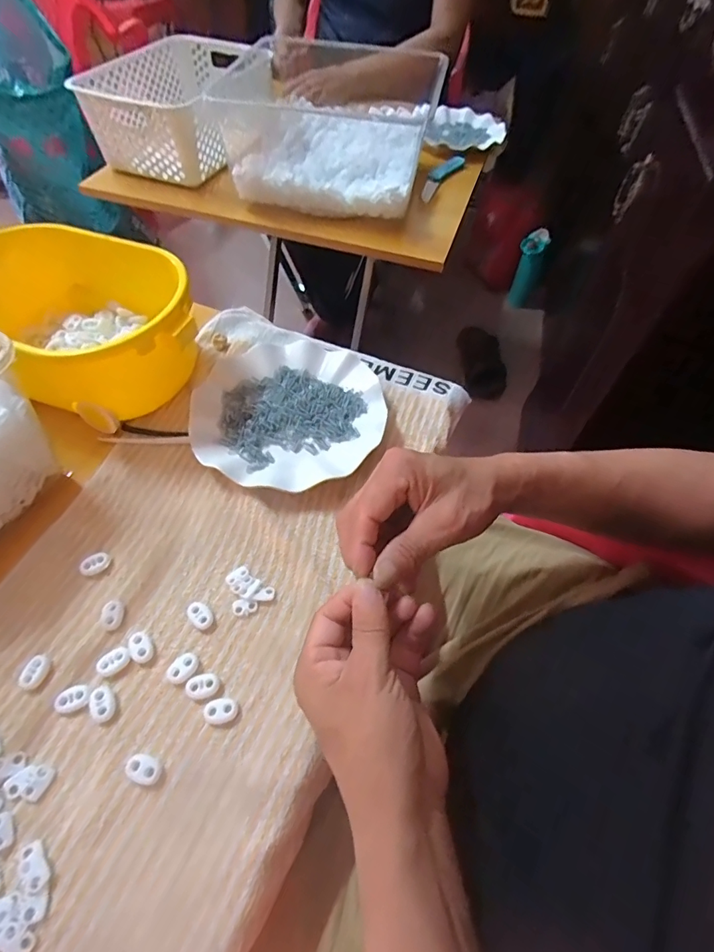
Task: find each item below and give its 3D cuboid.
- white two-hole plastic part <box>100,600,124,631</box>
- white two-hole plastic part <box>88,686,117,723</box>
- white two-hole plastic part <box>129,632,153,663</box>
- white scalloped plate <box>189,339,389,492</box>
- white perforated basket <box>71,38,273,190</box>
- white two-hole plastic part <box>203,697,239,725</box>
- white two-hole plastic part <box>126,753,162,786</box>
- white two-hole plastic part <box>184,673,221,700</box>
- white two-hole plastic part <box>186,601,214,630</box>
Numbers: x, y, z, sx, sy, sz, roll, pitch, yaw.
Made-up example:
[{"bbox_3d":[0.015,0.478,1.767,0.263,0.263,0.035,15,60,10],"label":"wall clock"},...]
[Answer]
[{"bbox_3d":[-0.184,0.105,0.346,0.014,0.008,0.022,-8,57,-7],"label":"white two-hole plastic part"},{"bbox_3d":[-0.172,0.154,0.312,0.015,0.005,0.023,-28,61,-18],"label":"white two-hole plastic part"},{"bbox_3d":[-0.157,0.124,0.334,0.014,0.006,0.023,-28,61,-19],"label":"white two-hole plastic part"},{"bbox_3d":[-0.065,-0.066,0.455,0.180,0.021,0.192,1,56,-1],"label":"white scalloped plate"},{"bbox_3d":[-0.285,-0.617,0.769,0.220,0.102,0.319,21,57,12],"label":"white perforated basket"},{"bbox_3d":[-0.092,0.159,0.312,0.022,0.005,0.016,-13,58,-10],"label":"white two-hole plastic part"},{"bbox_3d":[-0.135,0.186,0.292,0.022,0.004,0.014,19,58,11],"label":"white two-hole plastic part"},{"bbox_3d":[-0.107,0.146,0.320,0.023,0.006,0.016,-7,57,-6],"label":"white two-hole plastic part"},{"bbox_3d":[-0.119,0.105,0.349,0.024,0.006,0.014,38,63,21],"label":"white two-hole plastic part"}]

